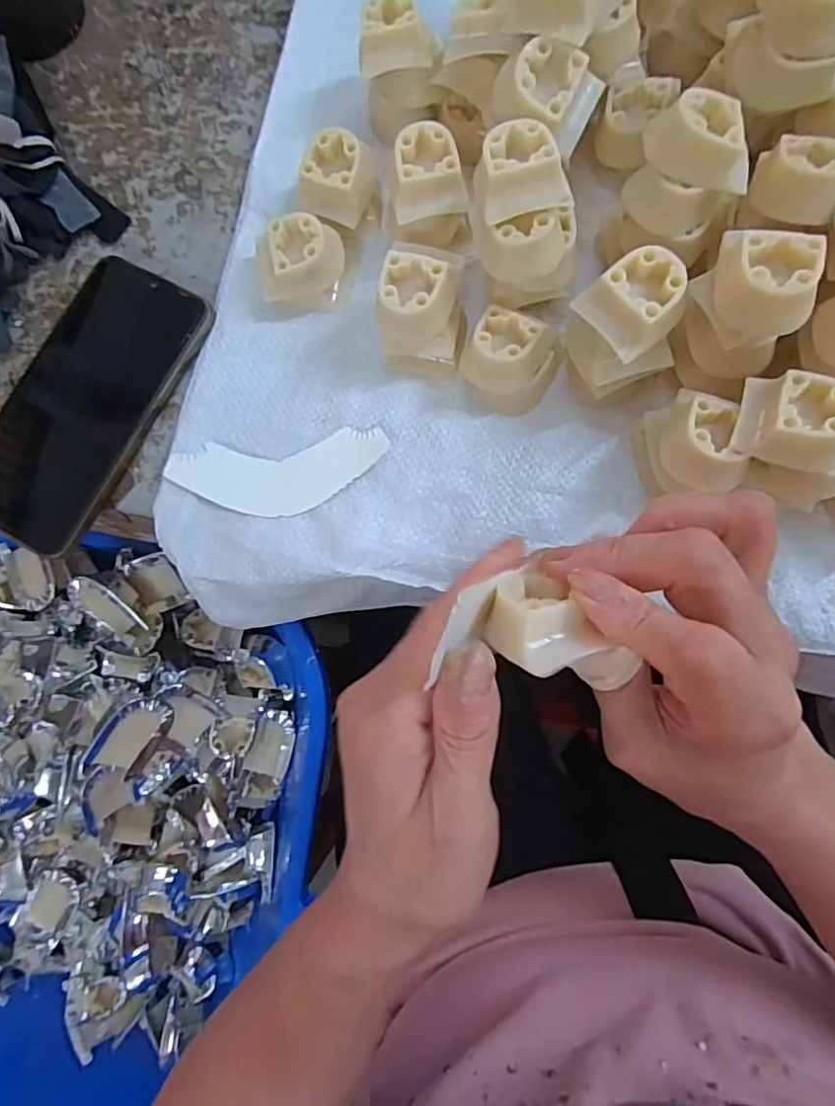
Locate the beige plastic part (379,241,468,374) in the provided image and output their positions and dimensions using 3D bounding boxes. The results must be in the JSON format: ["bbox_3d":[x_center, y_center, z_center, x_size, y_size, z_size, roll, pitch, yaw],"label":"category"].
[{"bbox_3d":[0.001,-0.123,0.293,0.046,0.046,0.048,5,83,6],"label":"beige plastic part"}]

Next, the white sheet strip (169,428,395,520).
[{"bbox_3d":[-0.073,-0.041,0.306,0.114,0.006,0.040,-6,82,4],"label":"white sheet strip"}]

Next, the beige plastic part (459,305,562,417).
[{"bbox_3d":[0.047,-0.097,0.293,0.042,0.029,0.046,-1,82,5],"label":"beige plastic part"}]

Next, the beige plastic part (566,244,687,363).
[{"bbox_3d":[0.096,-0.111,0.251,0.038,0.018,0.036,-37,81,0],"label":"beige plastic part"}]

